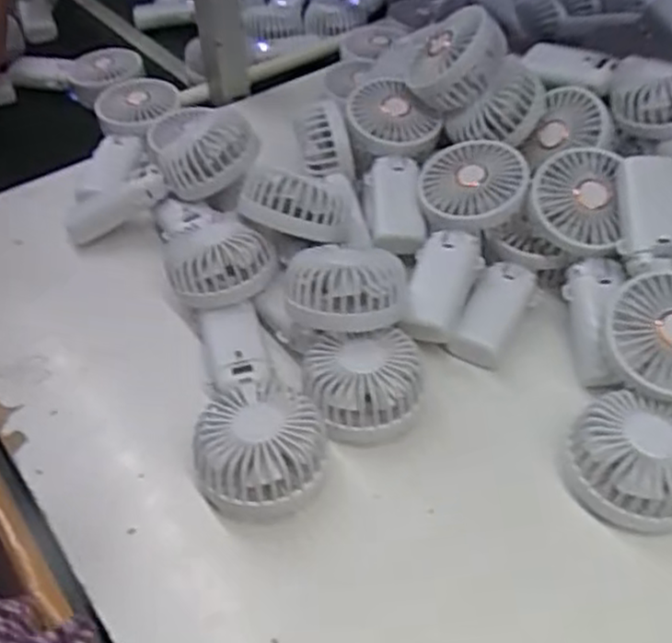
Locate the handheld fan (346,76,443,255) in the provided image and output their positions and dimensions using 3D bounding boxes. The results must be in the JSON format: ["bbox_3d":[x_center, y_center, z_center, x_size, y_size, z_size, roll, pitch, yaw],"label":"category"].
[{"bbox_3d":[0.053,-0.138,0.639,0.082,0.044,0.187,-2,60,-1],"label":"handheld fan"}]

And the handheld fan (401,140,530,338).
[{"bbox_3d":[0.096,-0.069,0.576,0.084,0.037,0.180,15,71,14],"label":"handheld fan"}]

